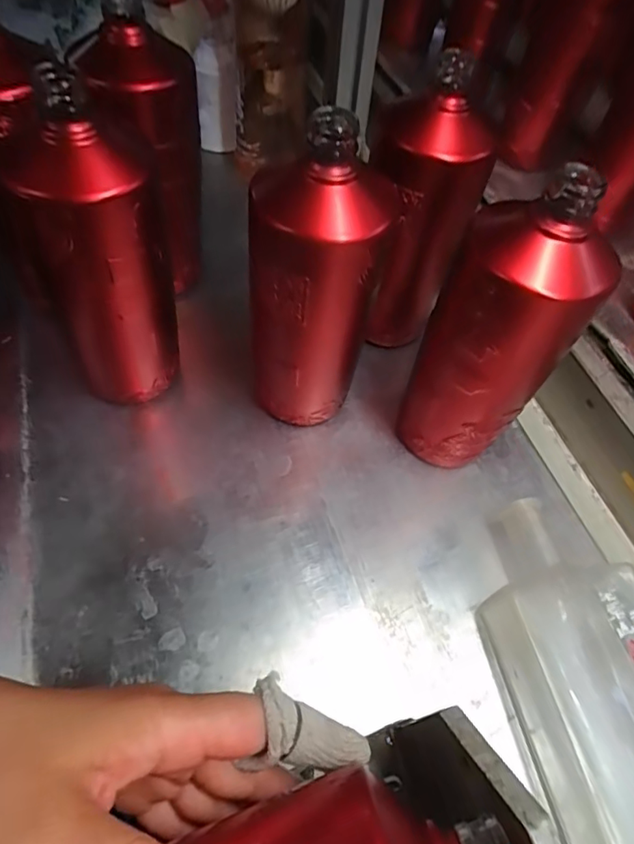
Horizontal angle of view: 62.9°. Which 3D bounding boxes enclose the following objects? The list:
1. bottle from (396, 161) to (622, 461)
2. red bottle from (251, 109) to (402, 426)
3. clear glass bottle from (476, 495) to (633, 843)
[{"bbox_3d":[0.109,-0.046,0.336,0.079,0.206,0.071,0,57,-6],"label":"bottle"},{"bbox_3d":[-0.007,-0.075,0.341,0.075,0.210,0.065,-6,57,-13],"label":"red bottle"},{"bbox_3d":[0.158,0.155,0.299,0.096,0.051,0.226,-5,57,-12],"label":"clear glass bottle"}]

